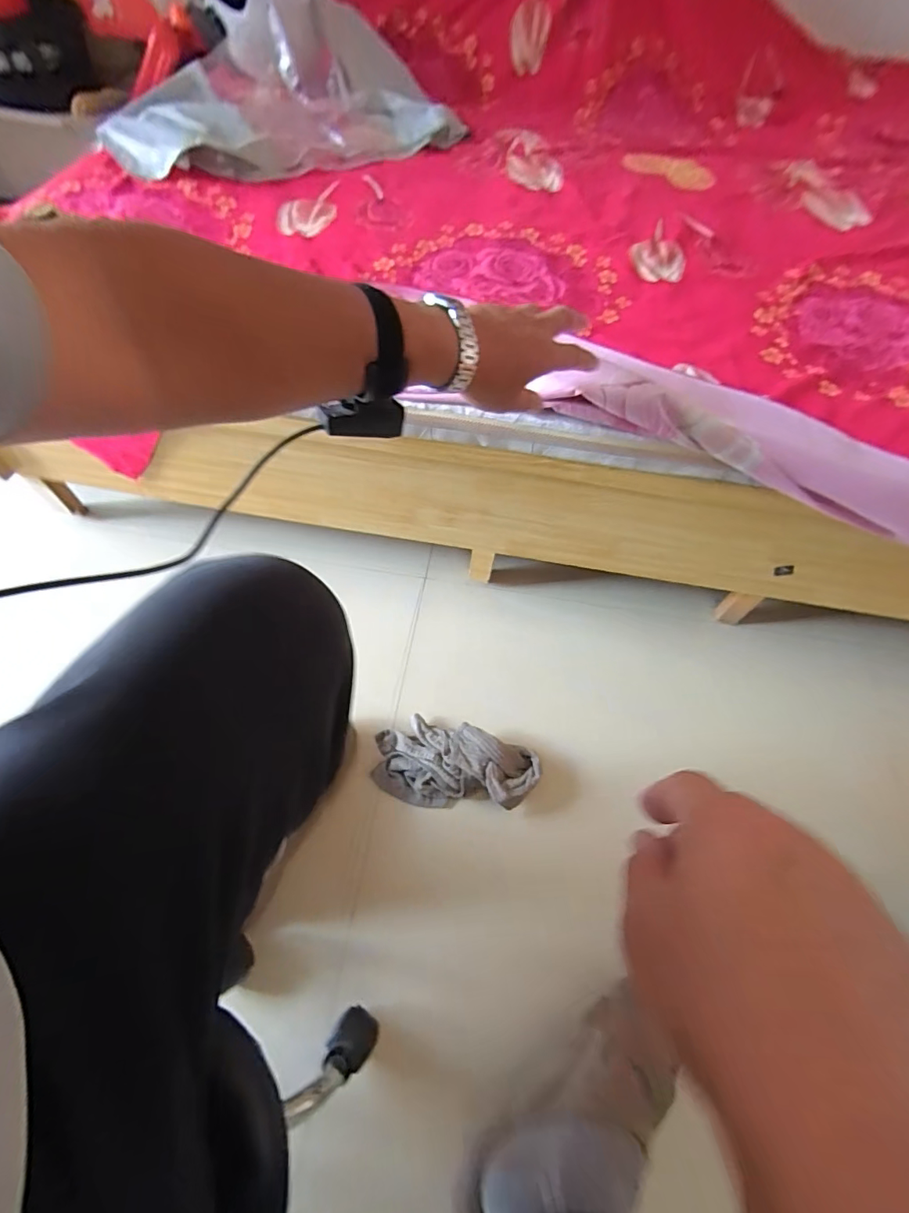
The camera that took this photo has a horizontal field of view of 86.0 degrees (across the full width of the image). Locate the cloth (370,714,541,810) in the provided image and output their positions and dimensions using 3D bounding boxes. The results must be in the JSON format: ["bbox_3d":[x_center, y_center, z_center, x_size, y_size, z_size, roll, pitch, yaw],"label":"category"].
[{"bbox_3d":[0.000,0.236,0.714,0.231,0.052,0.114,14,60,6],"label":"cloth"}]

